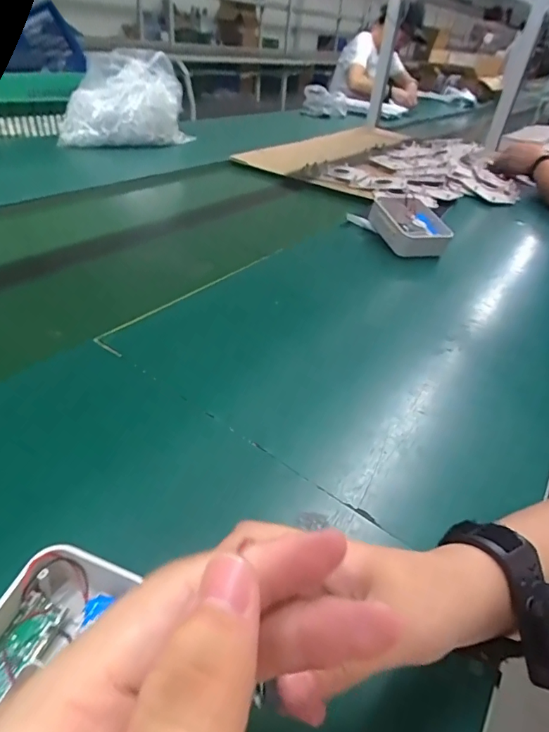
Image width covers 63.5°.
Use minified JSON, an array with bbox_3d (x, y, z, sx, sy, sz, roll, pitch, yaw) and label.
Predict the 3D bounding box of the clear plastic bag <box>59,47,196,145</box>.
[{"bbox_3d":[-0.396,-0.685,1.149,0.339,0.206,0.197,-16,44,-27],"label":"clear plastic bag"}]

